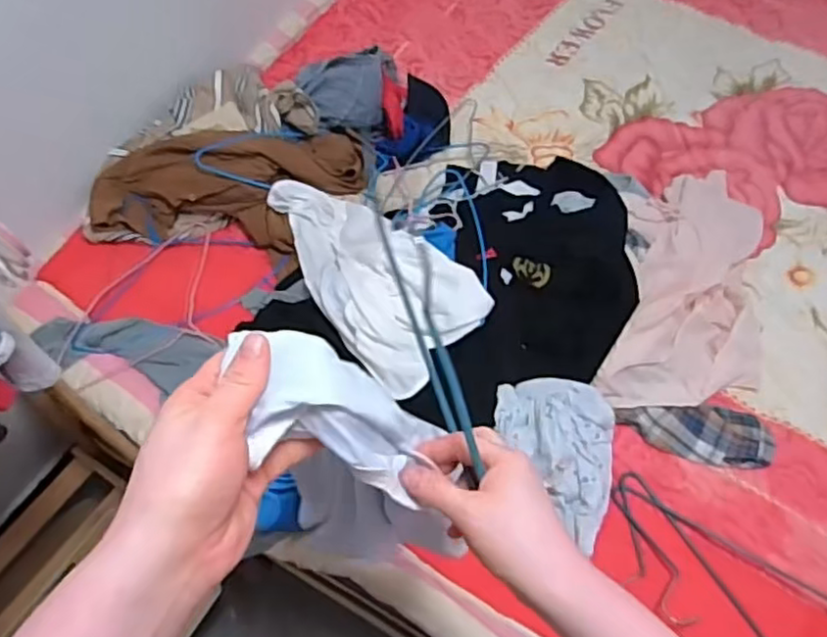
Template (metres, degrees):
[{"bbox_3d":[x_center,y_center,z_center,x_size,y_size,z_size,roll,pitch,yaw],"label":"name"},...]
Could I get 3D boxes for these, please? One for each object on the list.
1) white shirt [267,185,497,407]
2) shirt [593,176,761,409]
[{"bbox_3d":[-0.078,-0.093,1.106,0.215,0.069,0.476,-32,51,-15],"label":"white shirt"},{"bbox_3d":[0.498,-0.089,1.186,0.266,0.110,0.547,15,60,7],"label":"shirt"}]

